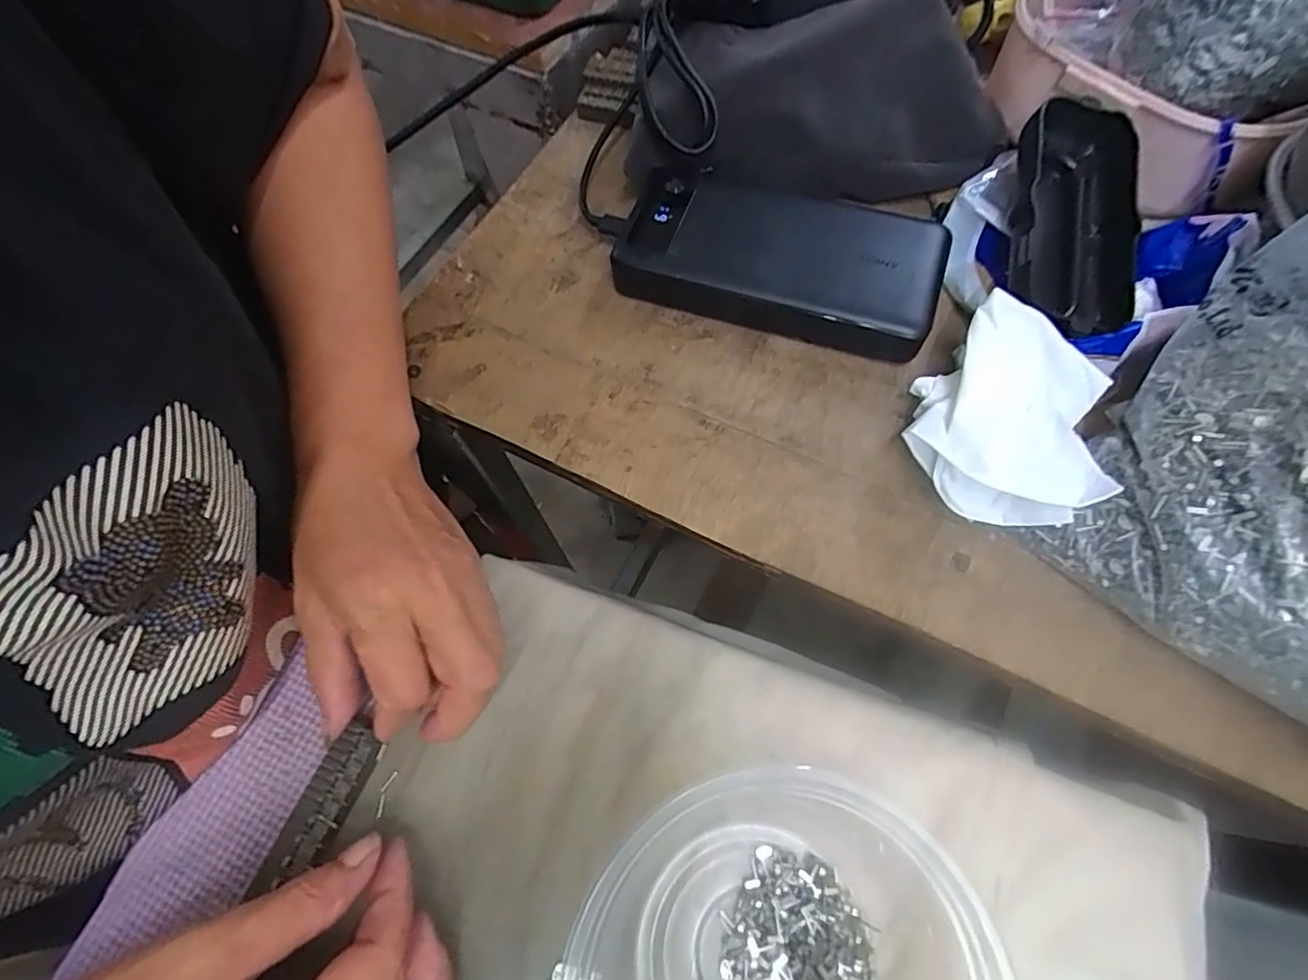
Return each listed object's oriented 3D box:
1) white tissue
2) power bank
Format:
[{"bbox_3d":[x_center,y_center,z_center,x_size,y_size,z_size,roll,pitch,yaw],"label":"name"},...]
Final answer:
[{"bbox_3d":[0.145,-0.028,0.254,0.071,0.046,0.083,18,69,10],"label":"white tissue"},{"bbox_3d":[0.061,-0.116,0.303,0.154,0.026,0.069,17,68,10],"label":"power bank"}]

